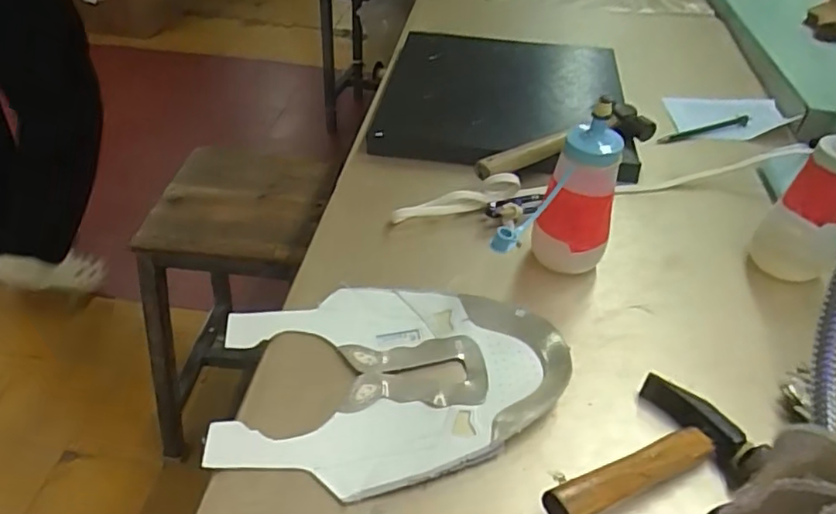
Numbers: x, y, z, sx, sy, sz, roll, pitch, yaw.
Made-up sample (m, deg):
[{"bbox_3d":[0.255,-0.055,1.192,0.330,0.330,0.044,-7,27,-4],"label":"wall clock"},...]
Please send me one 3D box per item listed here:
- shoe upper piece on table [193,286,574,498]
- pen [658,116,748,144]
[{"bbox_3d":[-0.017,0.086,0.449,0.251,0.014,0.172,-5,43,-10],"label":"shoe upper piece on table"},{"bbox_3d":[0.353,-0.156,0.744,0.136,0.006,0.012,-12,44,-17],"label":"pen"}]

